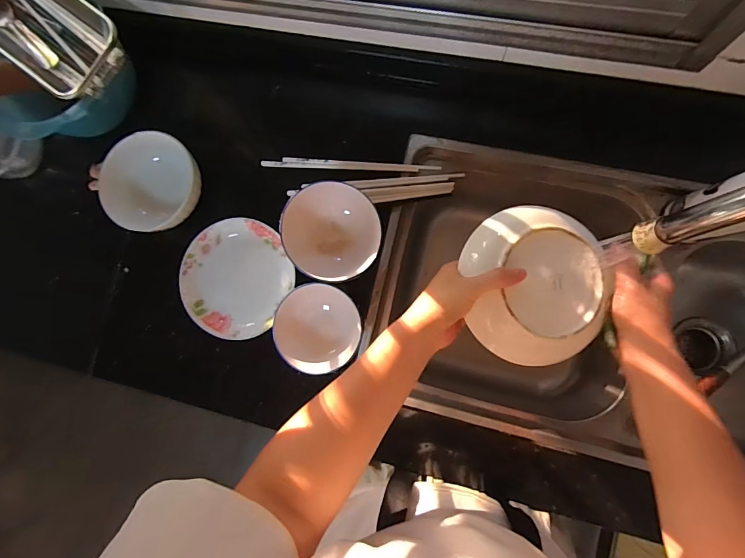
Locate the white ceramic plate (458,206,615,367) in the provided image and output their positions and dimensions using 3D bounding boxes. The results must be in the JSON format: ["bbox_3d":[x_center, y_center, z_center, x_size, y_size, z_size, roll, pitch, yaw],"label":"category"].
[{"bbox_3d":[0.170,0.006,0.437,0.143,0.053,0.169,-20,90,-9],"label":"white ceramic plate"}]

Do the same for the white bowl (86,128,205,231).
[{"bbox_3d":[-0.334,-0.145,0.614,0.151,0.043,0.147,-39,82,3],"label":"white bowl"}]

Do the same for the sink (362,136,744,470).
[{"bbox_3d":[0.386,0.062,0.657,0.731,0.246,0.392,15,88,9],"label":"sink"}]

